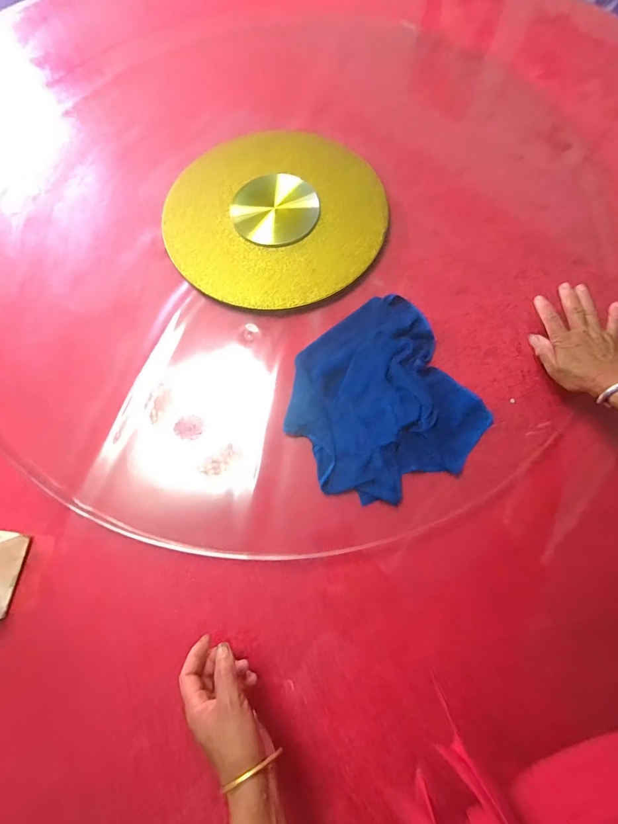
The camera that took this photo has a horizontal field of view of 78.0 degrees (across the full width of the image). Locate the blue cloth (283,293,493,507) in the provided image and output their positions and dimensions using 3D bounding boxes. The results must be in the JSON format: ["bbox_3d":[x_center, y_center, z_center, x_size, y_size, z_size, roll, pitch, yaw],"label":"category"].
[{"bbox_3d":[0.095,-0.019,0.535,0.242,0.018,0.256,-27,74,-8],"label":"blue cloth"}]

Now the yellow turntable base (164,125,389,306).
[{"bbox_3d":[-0.049,-0.332,0.635,0.347,0.043,0.352,0,72,0],"label":"yellow turntable base"}]

